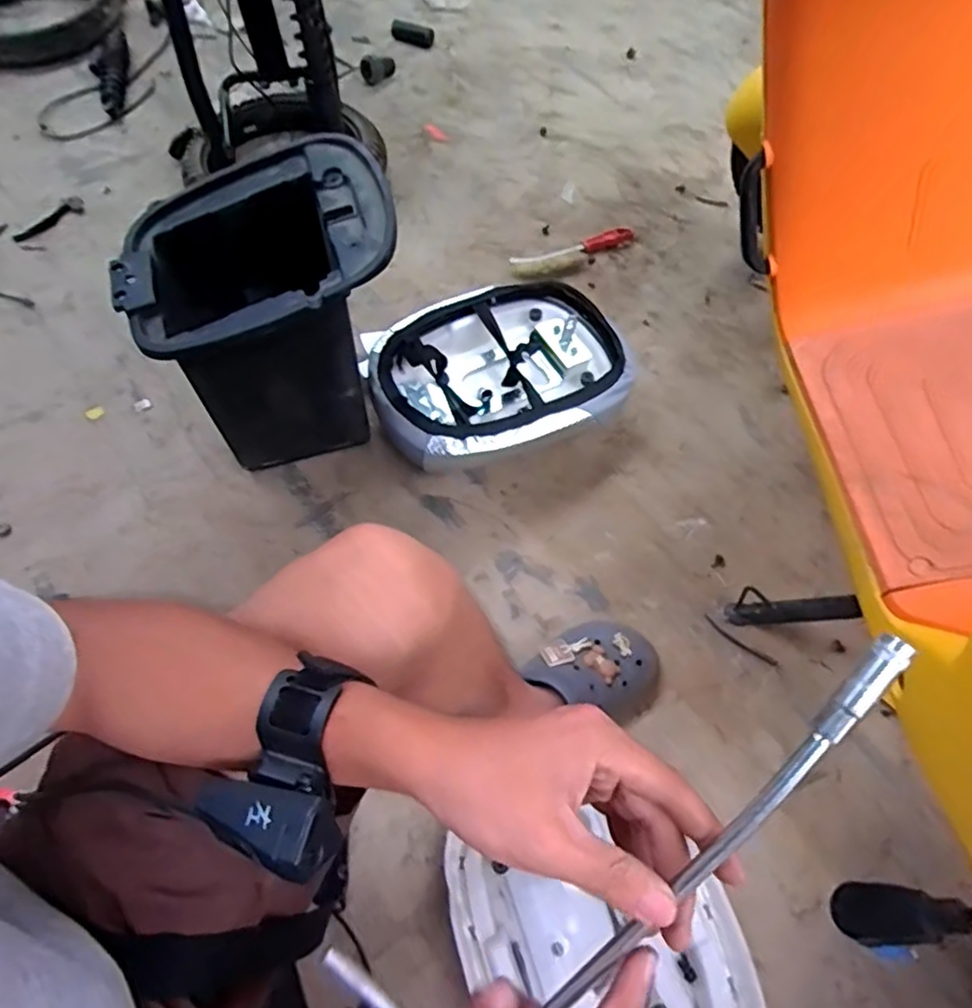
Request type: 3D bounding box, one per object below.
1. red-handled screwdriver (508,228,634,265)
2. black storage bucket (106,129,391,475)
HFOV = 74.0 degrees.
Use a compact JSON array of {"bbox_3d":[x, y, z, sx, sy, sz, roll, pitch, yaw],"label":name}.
[{"bbox_3d":[0.153,-0.458,1.151,0.232,0.025,0.029,-18,65,-10],"label":"red-handled screwdriver"},{"bbox_3d":[-0.247,-0.219,0.802,0.280,0.324,0.219,-20,65,-9],"label":"black storage bucket"}]

